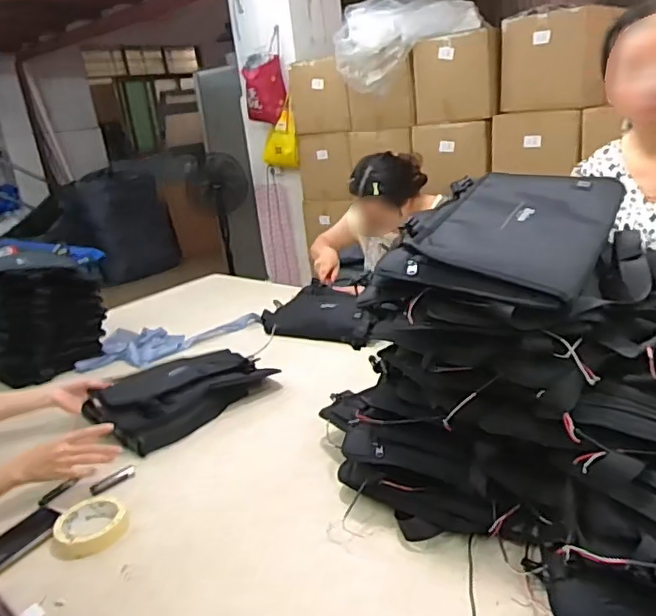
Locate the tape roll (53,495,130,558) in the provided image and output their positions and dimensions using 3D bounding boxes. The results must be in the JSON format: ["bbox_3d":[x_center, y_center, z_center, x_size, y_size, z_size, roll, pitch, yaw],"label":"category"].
[{"bbox_3d":[-0.356,0.322,0.859,0.099,0.025,0.122,-22,23,-35],"label":"tape roll"}]

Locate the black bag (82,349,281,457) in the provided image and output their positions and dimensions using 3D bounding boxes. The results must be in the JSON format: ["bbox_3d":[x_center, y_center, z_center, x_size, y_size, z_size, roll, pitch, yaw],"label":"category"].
[{"bbox_3d":[-0.314,0.165,1.205,0.372,0.079,0.243,-23,24,-37],"label":"black bag"}]

